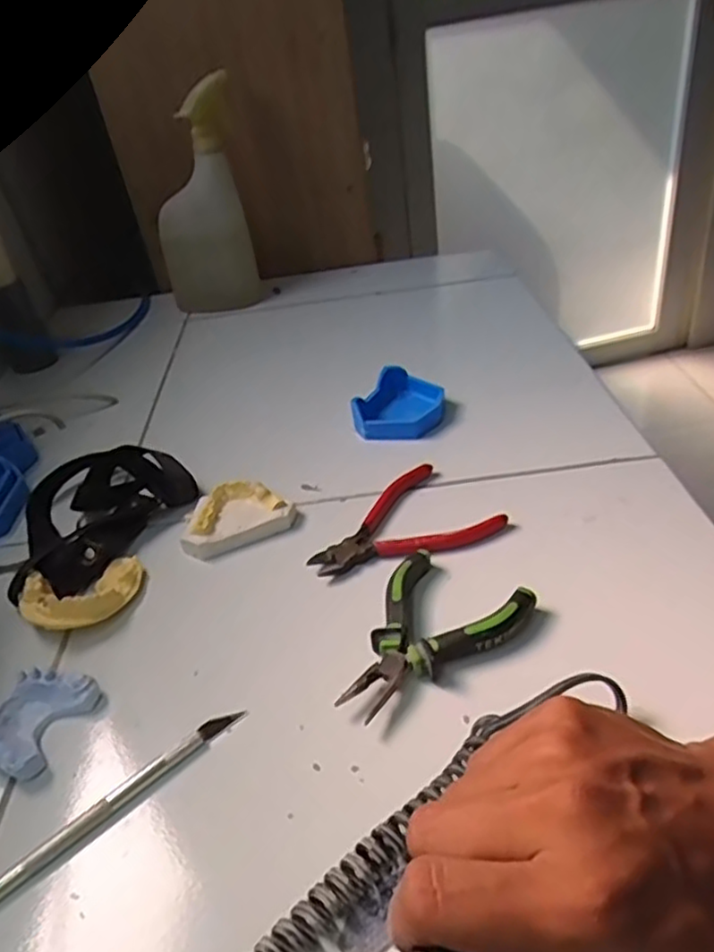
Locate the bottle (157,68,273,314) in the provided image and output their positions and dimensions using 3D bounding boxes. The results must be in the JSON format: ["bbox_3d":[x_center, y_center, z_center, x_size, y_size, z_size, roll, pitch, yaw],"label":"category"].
[{"bbox_3d":[-0.174,-0.304,0.782,0.113,0.232,0.046,-17,36,-13],"label":"bottle"}]

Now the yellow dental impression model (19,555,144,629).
[{"bbox_3d":[-0.169,0.073,0.428,0.072,0.026,0.051,-25,38,-23],"label":"yellow dental impression model"}]

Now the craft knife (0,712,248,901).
[{"bbox_3d":[-0.112,0.151,0.316,0.134,0.010,0.009,-31,40,-29],"label":"craft knife"}]

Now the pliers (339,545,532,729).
[{"bbox_3d":[0.038,0.088,0.366,0.077,0.017,0.108,17,42,32],"label":"pliers"}]

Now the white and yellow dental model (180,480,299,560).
[{"bbox_3d":[-0.084,0.028,0.475,0.076,0.023,0.046,-20,36,-17],"label":"white and yellow dental model"}]

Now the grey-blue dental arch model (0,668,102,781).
[{"bbox_3d":[-0.169,0.125,0.359,0.041,0.022,0.057,9,38,24],"label":"grey-blue dental arch model"}]

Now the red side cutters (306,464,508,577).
[{"bbox_3d":[0.024,0.032,0.459,0.122,0.011,0.089,-25,37,-22],"label":"red side cutters"}]

